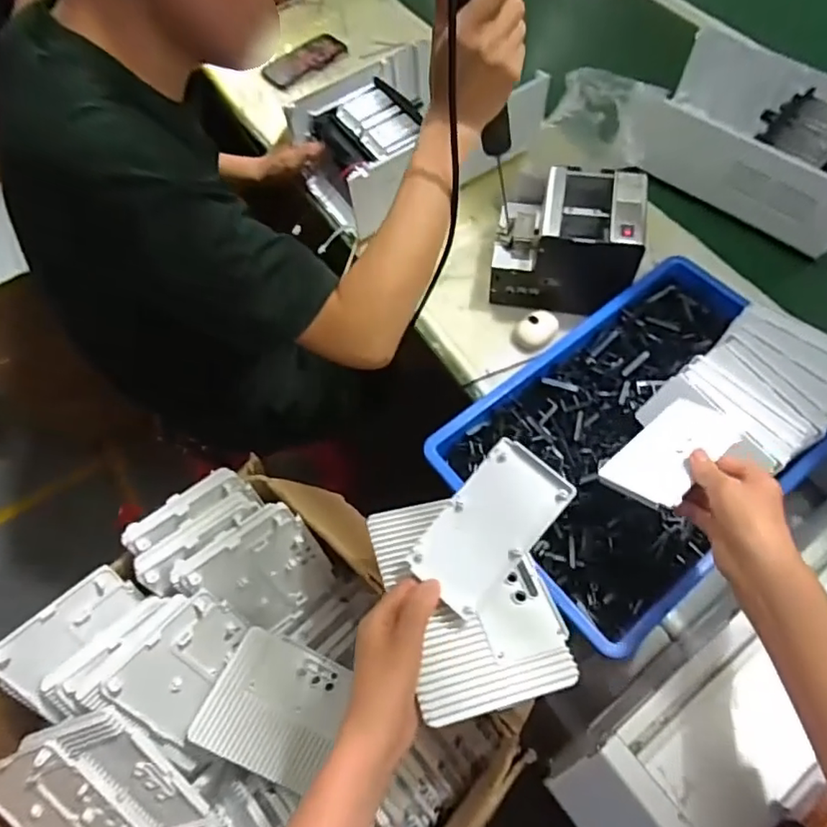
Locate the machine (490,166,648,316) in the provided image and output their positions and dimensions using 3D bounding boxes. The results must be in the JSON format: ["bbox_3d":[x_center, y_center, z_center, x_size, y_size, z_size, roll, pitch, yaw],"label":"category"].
[{"bbox_3d":[0.202,-0.233,0.771,0.180,0.131,0.164,8,63,7],"label":"machine"}]

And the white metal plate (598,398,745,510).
[{"bbox_3d":[0.251,0.033,0.550,0.148,0.012,0.072,-34,47,-24],"label":"white metal plate"}]

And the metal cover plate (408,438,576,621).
[{"bbox_3d":[0.061,0.092,0.470,0.072,0.005,0.135,40,89,13],"label":"metal cover plate"}]

